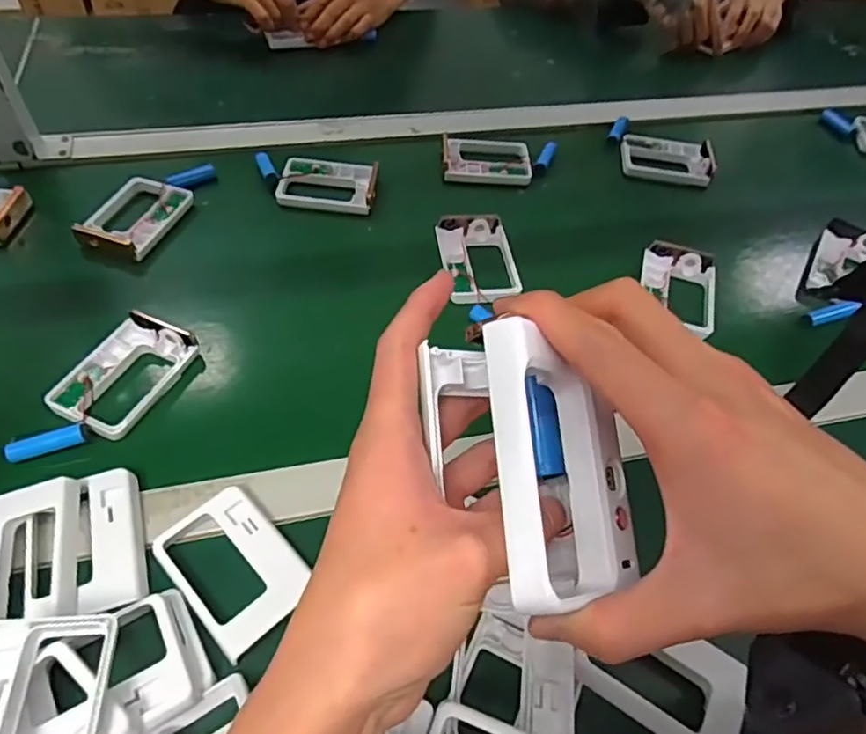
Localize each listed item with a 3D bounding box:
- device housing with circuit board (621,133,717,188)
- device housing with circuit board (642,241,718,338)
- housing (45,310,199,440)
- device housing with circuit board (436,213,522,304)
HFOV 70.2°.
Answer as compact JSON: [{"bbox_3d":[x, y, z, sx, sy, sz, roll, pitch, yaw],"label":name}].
[{"bbox_3d":[0.276,-0.249,0.731,0.105,0.022,0.073,14,53,5],"label":"device housing with circuit board"},{"bbox_3d":[0.229,-0.074,0.572,0.067,0.023,0.097,17,53,7],"label":"device housing with circuit board"},{"bbox_3d":[-0.237,0.003,0.471,0.070,0.016,0.100,22,53,10],"label":"housing"},{"bbox_3d":[0.043,-0.102,0.578,0.067,0.019,0.106,-4,53,-9],"label":"device housing with circuit board"}]

